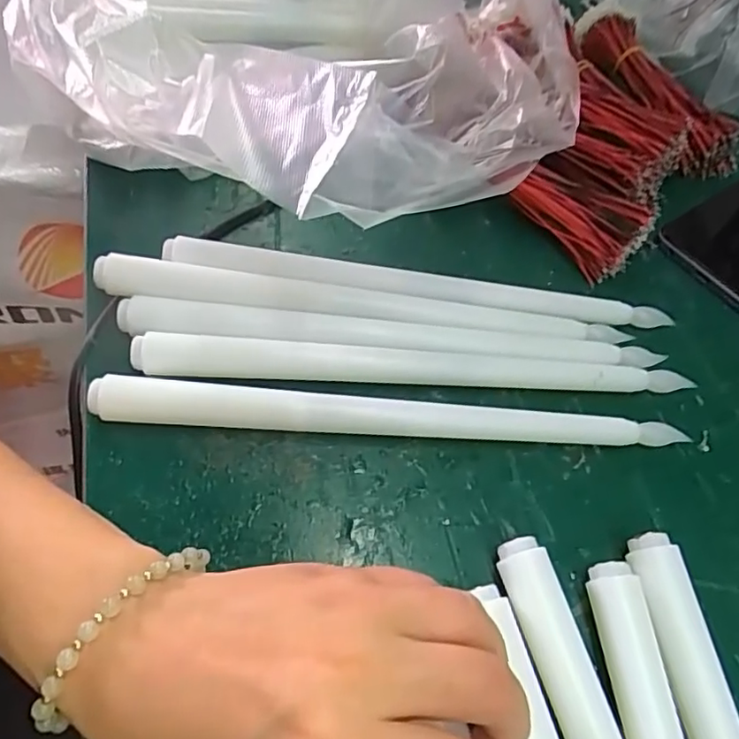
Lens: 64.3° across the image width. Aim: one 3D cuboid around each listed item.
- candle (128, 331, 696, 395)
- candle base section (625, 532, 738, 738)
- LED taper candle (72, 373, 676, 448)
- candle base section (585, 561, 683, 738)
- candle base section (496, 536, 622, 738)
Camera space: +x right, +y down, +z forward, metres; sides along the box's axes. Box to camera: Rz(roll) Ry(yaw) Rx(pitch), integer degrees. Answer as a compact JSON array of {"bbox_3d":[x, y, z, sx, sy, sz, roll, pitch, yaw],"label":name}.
[{"bbox_3d":[0.021,-0.001,0.271,0.248,0.018,0.016,2,58,-2],"label":"candle"},{"bbox_3d":[0.112,0.104,0.209,0.020,0.019,0.087,-6,58,-7],"label":"candle base section"},{"bbox_3d":[0.008,0.020,0.258,0.250,0.018,0.016,2,57,-1],"label":"LED taper candle"},{"bbox_3d":[0.093,0.113,0.202,0.018,0.018,0.087,-2,58,-4],"label":"candle base section"},{"bbox_3d":[0.066,0.105,0.205,0.020,0.020,0.086,-11,59,-10],"label":"candle base section"}]

